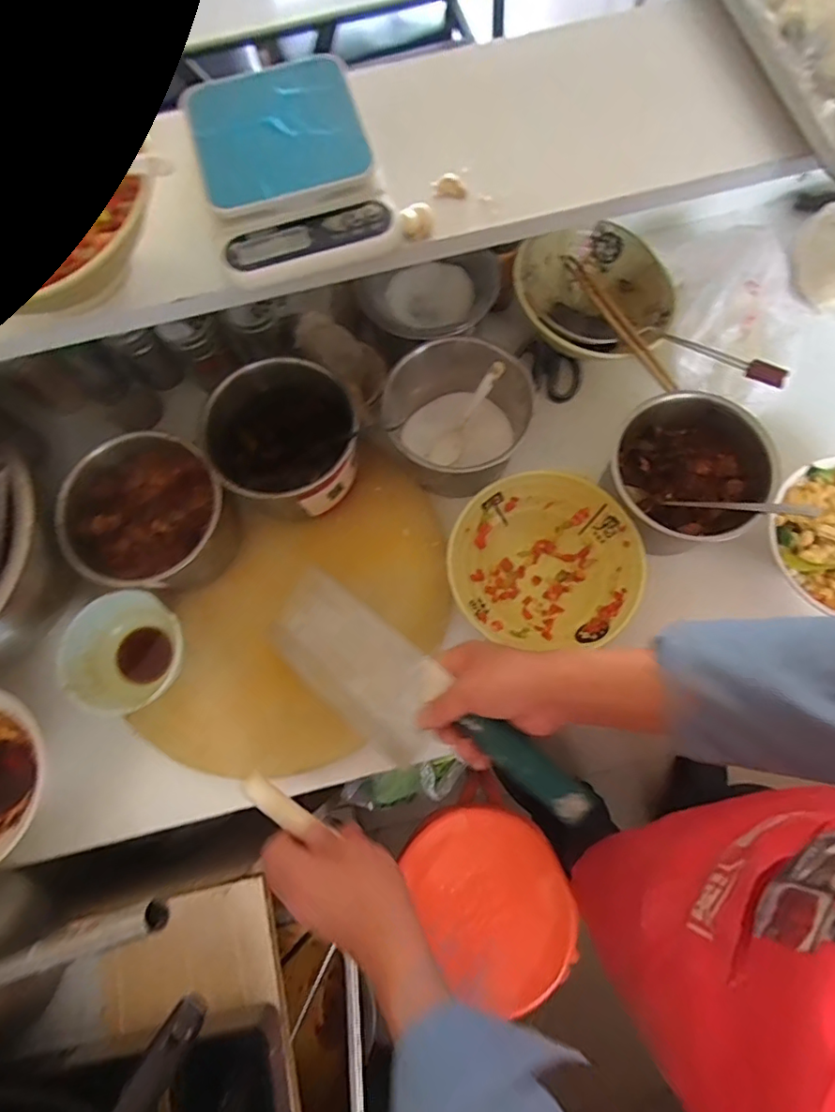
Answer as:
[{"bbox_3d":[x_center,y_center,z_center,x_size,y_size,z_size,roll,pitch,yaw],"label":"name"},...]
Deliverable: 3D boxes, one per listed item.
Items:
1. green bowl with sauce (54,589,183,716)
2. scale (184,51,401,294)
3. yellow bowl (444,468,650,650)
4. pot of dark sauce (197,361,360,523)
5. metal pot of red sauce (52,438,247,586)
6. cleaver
[{"bbox_3d":[-0.293,0.099,0.545,0.115,0.053,0.112,0,75,1],"label":"green bowl with sauce"},{"bbox_3d":[-0.101,-0.309,0.420,0.136,0.038,0.179,-15,75,-3],"label":"scale"},{"bbox_3d":[0.130,0.006,0.568,0.190,0.066,0.177,0,75,1],"label":"yellow bowl"},{"bbox_3d":[-0.136,-0.118,0.555,0.147,0.088,0.134,0,75,1],"label":"pot of dark sauce"},{"bbox_3d":[-0.271,-0.042,0.550,0.153,0.082,0.141,0,75,1],"label":"metal pot of red sauce"},{"bbox_3d":[-0.005,0.127,0.482,0.329,0.029,0.104,29,94,26],"label":"cleaver"}]

